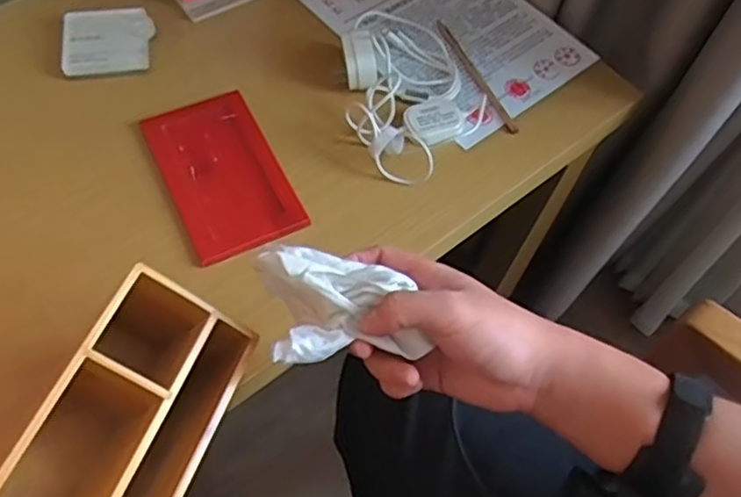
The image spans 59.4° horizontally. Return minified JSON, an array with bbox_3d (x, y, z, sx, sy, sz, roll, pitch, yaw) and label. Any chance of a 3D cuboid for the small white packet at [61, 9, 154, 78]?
[{"bbox_3d":[-0.254,-0.201,0.629,0.081,0.010,0.070,-6,74,-11],"label":"small white packet"}]

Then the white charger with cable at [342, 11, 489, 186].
[{"bbox_3d":[0.034,-0.161,0.627,0.139,0.037,0.195,-25,65,-17],"label":"white charger with cable"}]

